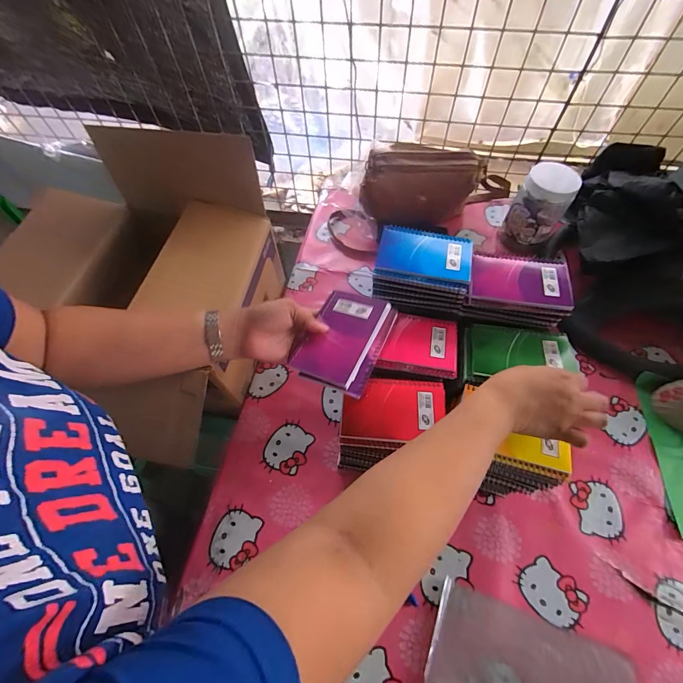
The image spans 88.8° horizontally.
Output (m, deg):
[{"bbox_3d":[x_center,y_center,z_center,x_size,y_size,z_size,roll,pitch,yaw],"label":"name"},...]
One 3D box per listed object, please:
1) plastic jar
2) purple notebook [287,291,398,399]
[{"bbox_3d":[0.416,-0.286,0.733,0.100,0.128,0.094,0,62,1],"label":"plastic jar"},{"bbox_3d":[0.004,-0.006,0.435,0.093,0.014,0.137,20,64,13],"label":"purple notebook"}]

